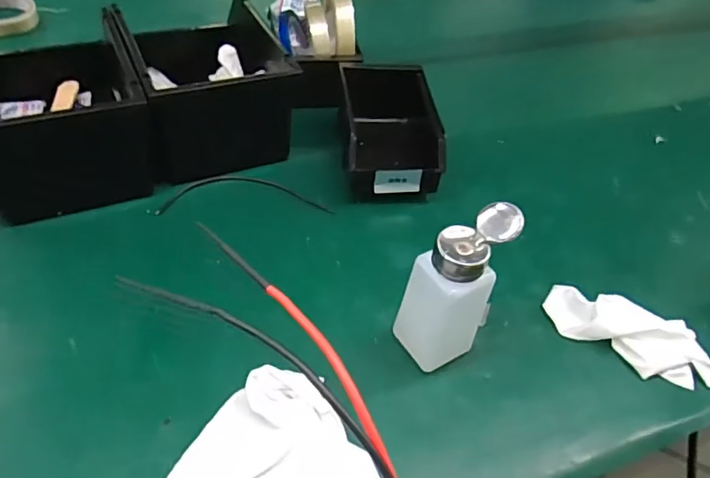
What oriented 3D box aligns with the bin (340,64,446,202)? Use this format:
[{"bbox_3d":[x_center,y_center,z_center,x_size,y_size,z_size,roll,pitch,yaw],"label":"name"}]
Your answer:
[{"bbox_3d":[0.038,-0.131,0.635,0.108,0.081,0.181,0,47,-8],"label":"bin"}]

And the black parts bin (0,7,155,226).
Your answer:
[{"bbox_3d":[-0.327,-0.147,0.567,0.180,0.119,0.234,-16,51,-21],"label":"black parts bin"}]

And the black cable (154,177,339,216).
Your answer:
[{"bbox_3d":[-0.118,-0.049,0.593,0.182,0.007,0.065,0,48,-8],"label":"black cable"}]

